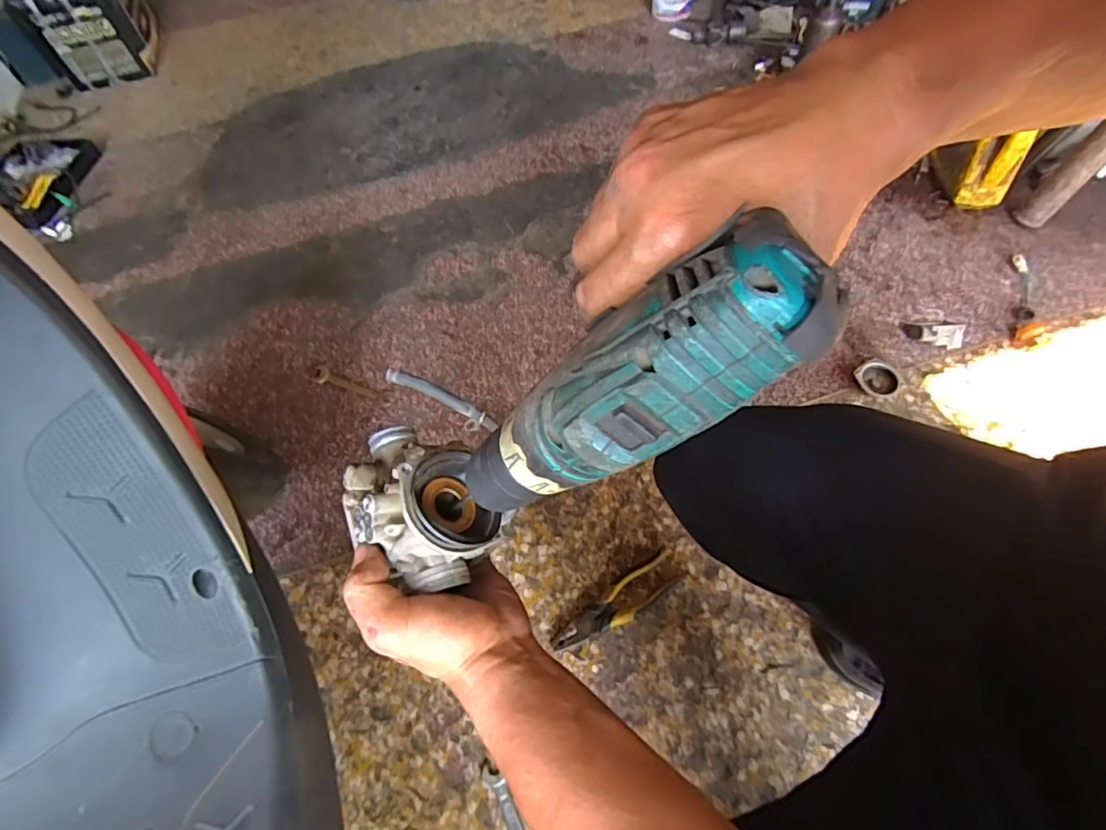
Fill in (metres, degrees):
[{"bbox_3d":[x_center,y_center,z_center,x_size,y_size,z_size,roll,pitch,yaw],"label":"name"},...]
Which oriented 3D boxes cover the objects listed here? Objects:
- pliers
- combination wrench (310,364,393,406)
[{"bbox_3d":[0.086,0.247,0.694,0.186,0.016,0.046,-32,63,-13],"label":"pliers"},{"bbox_3d":[-0.335,-0.050,0.889,0.161,0.004,0.032,21,67,13],"label":"combination wrench"}]

